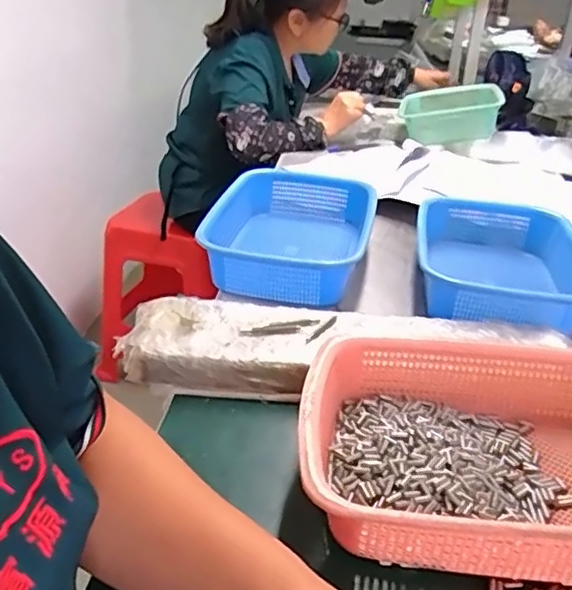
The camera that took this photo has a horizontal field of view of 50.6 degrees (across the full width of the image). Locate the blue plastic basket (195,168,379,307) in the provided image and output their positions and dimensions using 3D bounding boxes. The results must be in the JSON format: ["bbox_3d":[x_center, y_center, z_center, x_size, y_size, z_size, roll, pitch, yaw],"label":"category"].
[{"bbox_3d":[0.009,-0.084,0.831,0.209,0.080,0.284,9,30,13],"label":"blue plastic basket"}]

